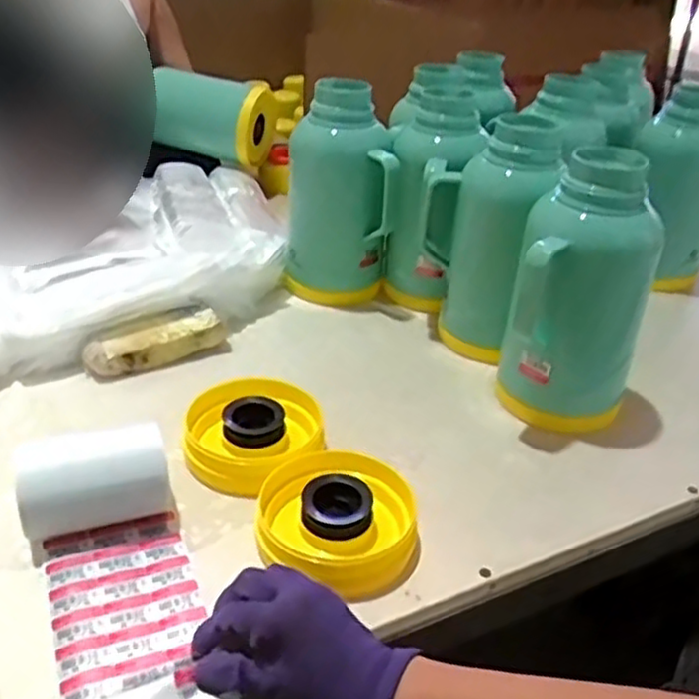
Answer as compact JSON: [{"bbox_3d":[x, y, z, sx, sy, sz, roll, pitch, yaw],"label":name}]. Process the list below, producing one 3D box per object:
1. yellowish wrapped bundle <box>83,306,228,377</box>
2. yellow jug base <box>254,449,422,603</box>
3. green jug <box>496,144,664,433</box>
[{"bbox_3d":[-0.215,-0.010,0.816,0.148,0.036,0.043,-18,38,-31],"label":"yellowish wrapped bundle"},{"bbox_3d":[-0.008,0.137,0.593,0.131,0.043,0.128,3,32,-1],"label":"yellow jug base"},{"bbox_3d":[0.222,-0.046,0.706,0.123,0.259,0.130,15,34,18],"label":"green jug"}]

